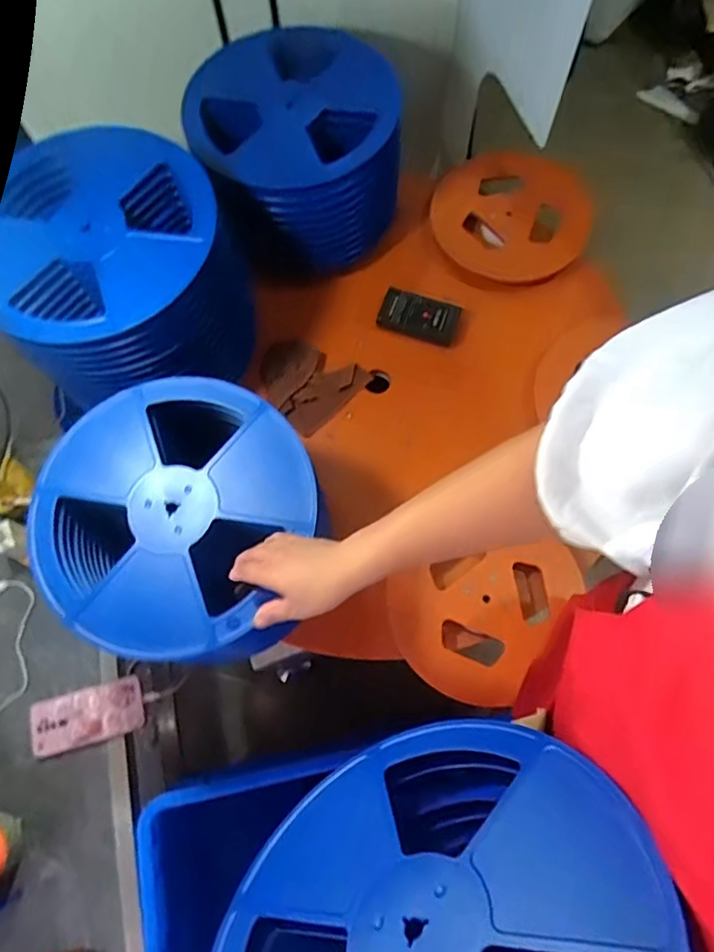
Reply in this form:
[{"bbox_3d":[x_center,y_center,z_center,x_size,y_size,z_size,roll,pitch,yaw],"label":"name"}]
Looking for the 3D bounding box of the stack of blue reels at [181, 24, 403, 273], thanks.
[{"bbox_3d":[-0.098,-0.498,0.911,0.301,0.215,0.293,-39,75,-11],"label":"stack of blue reels"}]

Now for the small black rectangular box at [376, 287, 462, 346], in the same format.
[{"bbox_3d":[0.104,-0.267,0.990,0.127,0.038,0.065,13,72,5],"label":"small black rectangular box"}]

